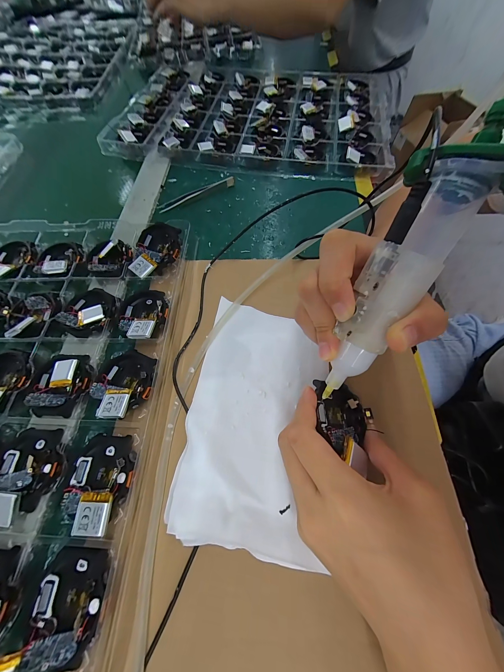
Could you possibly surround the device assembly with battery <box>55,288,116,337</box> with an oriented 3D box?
[{"bbox_3d":[-0.162,-0.025,0.230,0.051,0.012,0.050,0,65,0],"label":"device assembly with battery"}]

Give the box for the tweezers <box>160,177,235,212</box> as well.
[{"bbox_3d":[-0.076,-0.198,0.320,0.113,0.010,0.014,-27,68,-11],"label":"tweezers"}]

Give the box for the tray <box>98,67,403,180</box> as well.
[{"bbox_3d":[-0.001,-0.398,0.405,0.451,0.024,0.318,6,64,3],"label":"tray"}]

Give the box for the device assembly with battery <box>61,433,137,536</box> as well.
[{"bbox_3d":[-0.109,0.103,0.167,0.045,0.017,0.057,4,65,2],"label":"device assembly with battery"}]

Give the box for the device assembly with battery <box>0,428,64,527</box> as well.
[{"bbox_3d":[-0.170,0.100,0.169,0.047,0.013,0.059,3,65,2],"label":"device assembly with battery"}]

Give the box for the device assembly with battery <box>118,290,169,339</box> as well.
[{"bbox_3d":[-0.106,-0.021,0.223,0.047,0.017,0.057,-4,65,-2],"label":"device assembly with battery"}]

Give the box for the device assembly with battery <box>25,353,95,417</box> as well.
[{"bbox_3d":[-0.165,0.041,0.199,0.045,0.014,0.052,9,66,4],"label":"device assembly with battery"}]

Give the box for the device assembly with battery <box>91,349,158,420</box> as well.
[{"bbox_3d":[-0.108,0.040,0.196,0.046,0.017,0.056,14,66,7],"label":"device assembly with battery"}]

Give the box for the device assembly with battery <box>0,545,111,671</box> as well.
[{"bbox_3d":[-0.114,0.165,0.132,0.047,0.025,0.068,17,67,8],"label":"device assembly with battery"}]

